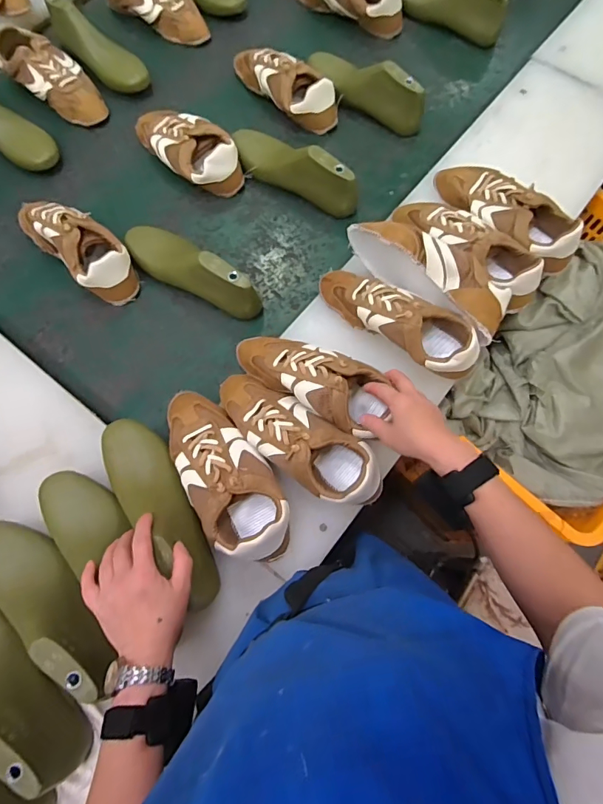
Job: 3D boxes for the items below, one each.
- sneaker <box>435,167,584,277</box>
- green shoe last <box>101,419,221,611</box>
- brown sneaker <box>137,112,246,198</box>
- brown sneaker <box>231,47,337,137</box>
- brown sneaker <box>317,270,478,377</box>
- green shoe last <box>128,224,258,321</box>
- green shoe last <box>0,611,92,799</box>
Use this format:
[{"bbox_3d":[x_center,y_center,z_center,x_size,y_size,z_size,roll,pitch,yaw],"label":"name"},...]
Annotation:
[{"bbox_3d":[0.310,-0.289,0.670,0.244,0.074,0.099,39,77,11],"label":"sneaker"},{"bbox_3d":[-0.173,0.124,0.529,0.074,0.079,0.250,-34,70,-9],"label":"green shoe last"},{"bbox_3d":[-0.209,-0.458,0.774,0.240,0.072,0.103,37,77,11],"label":"brown sneaker"},{"bbox_3d":[-0.036,-0.600,0.820,0.243,0.067,0.081,41,77,12],"label":"brown sneaker"},{"bbox_3d":[0.132,-0.122,0.610,0.246,0.076,0.086,38,77,11],"label":"brown sneaker"},{"bbox_3d":[-0.174,-0.218,0.688,0.246,0.092,0.066,28,75,9],"label":"green shoe last"},{"bbox_3d":[-0.328,0.292,0.472,0.243,0.086,0.087,34,76,10],"label":"green shoe last"}]

